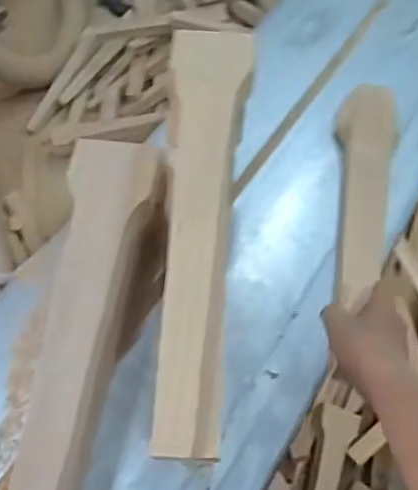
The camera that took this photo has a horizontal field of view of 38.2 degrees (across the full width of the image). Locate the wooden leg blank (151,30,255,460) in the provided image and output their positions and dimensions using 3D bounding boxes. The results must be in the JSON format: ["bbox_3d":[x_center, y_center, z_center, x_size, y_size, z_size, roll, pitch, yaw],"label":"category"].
[{"bbox_3d":[-0.008,-0.019,0.601,0.078,0.049,0.432,3,69,2],"label":"wooden leg blank"}]

